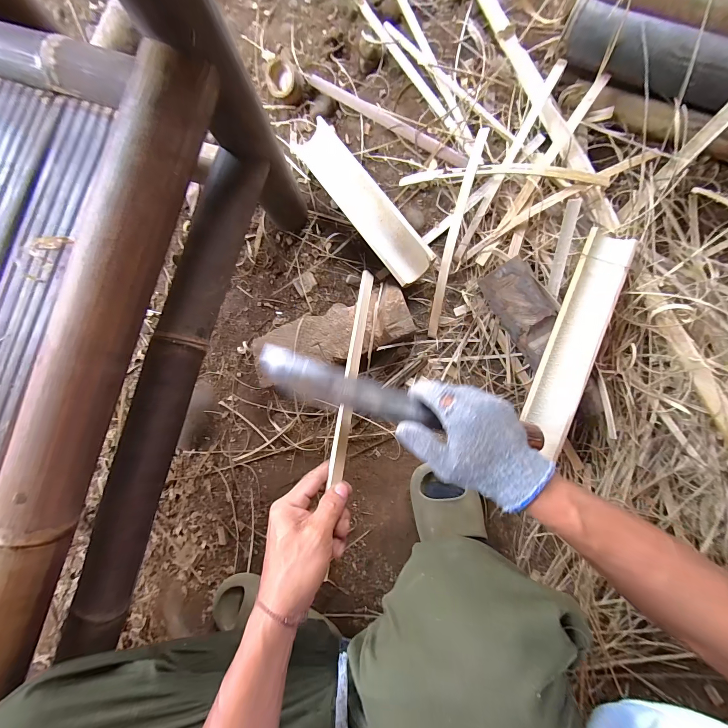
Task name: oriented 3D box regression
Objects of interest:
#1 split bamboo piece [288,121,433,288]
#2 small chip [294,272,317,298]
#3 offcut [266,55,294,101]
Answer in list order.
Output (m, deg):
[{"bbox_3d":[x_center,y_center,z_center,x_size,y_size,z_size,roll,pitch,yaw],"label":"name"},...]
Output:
[{"bbox_3d":[-0.007,-0.299,0.562,0.079,0.039,0.357,-35,85,4],"label":"split bamboo piece"},{"bbox_3d":[-0.116,-0.158,0.612,0.044,0.005,0.034,-37,85,4],"label":"small chip"},{"bbox_3d":[-0.159,-0.540,0.586,0.054,0.015,0.058,5,124,7],"label":"offcut"}]

